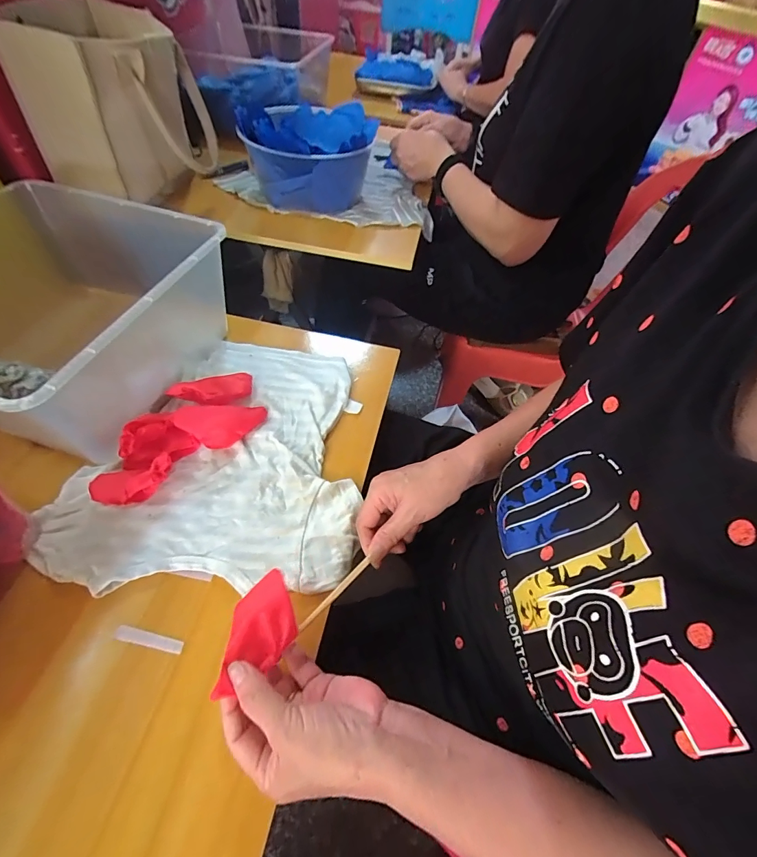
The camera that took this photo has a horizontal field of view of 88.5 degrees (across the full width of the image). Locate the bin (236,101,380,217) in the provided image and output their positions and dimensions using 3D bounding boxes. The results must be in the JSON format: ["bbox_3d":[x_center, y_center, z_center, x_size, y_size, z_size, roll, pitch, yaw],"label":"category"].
[{"bbox_3d":[-0.118,-0.466,0.679,0.220,0.123,0.215,-7,55,-11],"label":"bin"}]

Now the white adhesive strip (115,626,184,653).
[{"bbox_3d":[-0.196,0.181,0.332,0.059,0.004,0.010,11,51,6],"label":"white adhesive strip"}]

